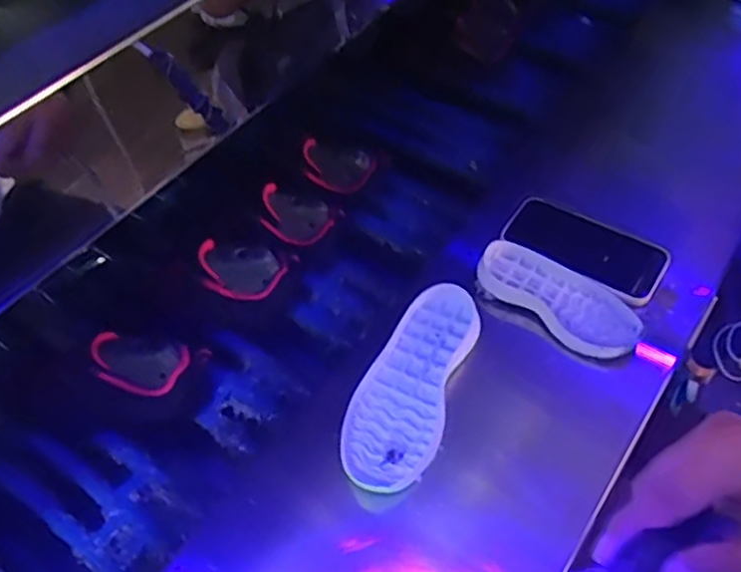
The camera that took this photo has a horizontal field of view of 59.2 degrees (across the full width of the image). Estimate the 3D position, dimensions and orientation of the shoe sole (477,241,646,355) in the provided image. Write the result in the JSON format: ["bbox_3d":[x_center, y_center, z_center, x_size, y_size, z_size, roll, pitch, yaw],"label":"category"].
[{"bbox_3d":[0.171,0.007,0.601,0.154,0.026,0.070,35,67,18],"label":"shoe sole"}]

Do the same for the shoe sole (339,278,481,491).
[{"bbox_3d":[0.036,0.080,0.562,0.078,0.028,0.196,20,63,11],"label":"shoe sole"}]

